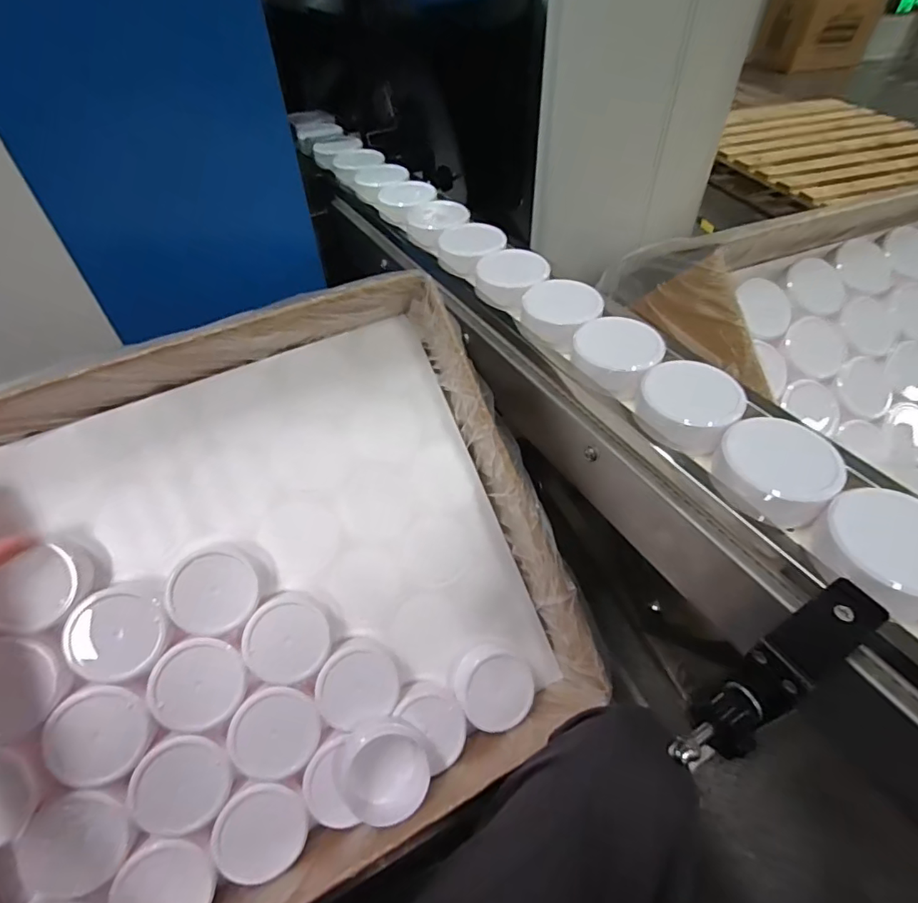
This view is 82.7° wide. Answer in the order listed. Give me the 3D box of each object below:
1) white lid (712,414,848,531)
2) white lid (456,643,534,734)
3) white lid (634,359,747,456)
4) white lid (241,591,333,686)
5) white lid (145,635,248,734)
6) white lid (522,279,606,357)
[{"bbox_3d":[0.227,0.013,0.370,0.083,0.033,0.072,30,54,26],"label":"white lid"},{"bbox_3d":[0.037,0.238,0.526,0.074,0.023,0.074,15,80,-6],"label":"white lid"},{"bbox_3d":[0.186,-0.037,0.420,0.080,0.027,0.075,21,51,20],"label":"white lid"},{"bbox_3d":[-0.158,0.171,0.483,0.074,0.026,0.075,3,81,-17],"label":"white lid"},{"bbox_3d":[-0.224,0.201,0.449,0.073,0.006,0.074,2,83,-16],"label":"white lid"},{"bbox_3d":[0.098,-0.134,0.499,0.069,0.028,0.070,-1,47,1],"label":"white lid"}]

